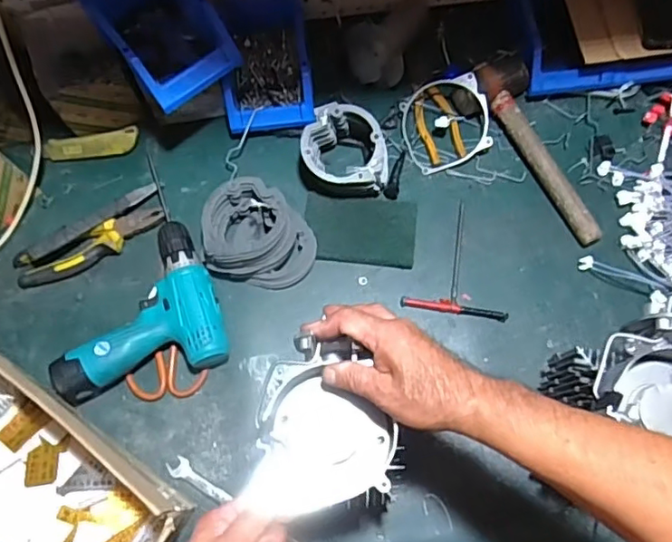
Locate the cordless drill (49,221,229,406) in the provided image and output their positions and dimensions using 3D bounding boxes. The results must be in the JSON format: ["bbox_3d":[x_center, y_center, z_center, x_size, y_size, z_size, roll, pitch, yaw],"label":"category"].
[{"bbox_3d":[-0.239,0.043,0.689,0.195,0.054,0.187,-14,71,-4],"label":"cordless drill"}]

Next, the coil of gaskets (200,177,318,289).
[{"bbox_3d":[-0.094,-0.045,0.708,0.135,0.070,0.112,9,71,4],"label":"coil of gaskets"}]

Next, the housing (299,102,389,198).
[{"bbox_3d":[0.013,-0.151,0.726,0.115,0.070,0.106,-3,70,0],"label":"housing"}]

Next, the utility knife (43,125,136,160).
[{"bbox_3d":[-0.334,-0.173,0.775,0.128,0.030,0.027,-8,70,-2],"label":"utility knife"}]

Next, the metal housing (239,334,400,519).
[{"bbox_3d":[-0.005,0.131,0.486,0.118,0.054,0.134,6,70,3],"label":"metal housing"}]

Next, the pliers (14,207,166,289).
[{"bbox_3d":[-0.314,-0.031,0.731,0.194,0.026,0.048,-22,71,-7],"label":"pliers"}]

